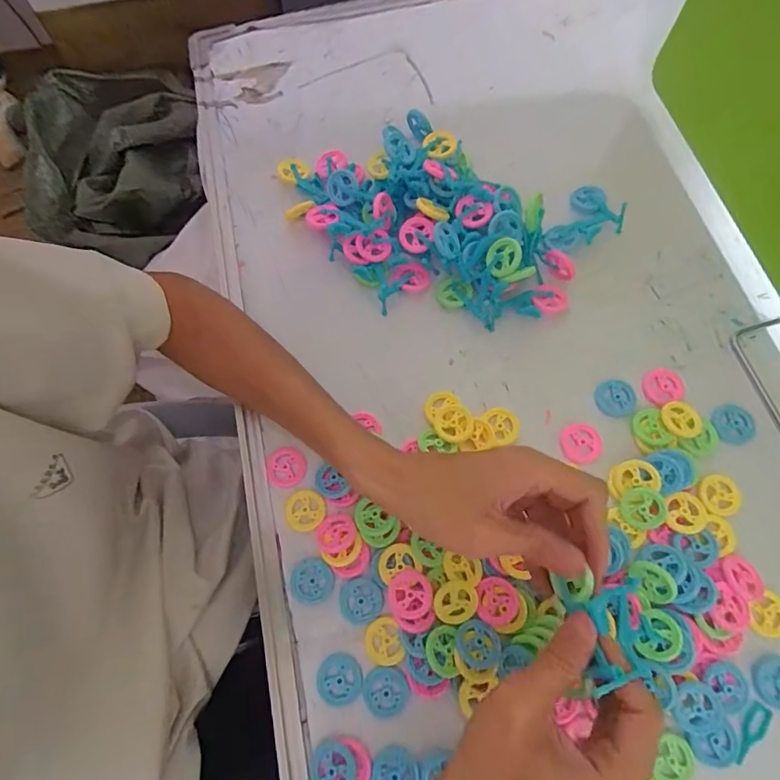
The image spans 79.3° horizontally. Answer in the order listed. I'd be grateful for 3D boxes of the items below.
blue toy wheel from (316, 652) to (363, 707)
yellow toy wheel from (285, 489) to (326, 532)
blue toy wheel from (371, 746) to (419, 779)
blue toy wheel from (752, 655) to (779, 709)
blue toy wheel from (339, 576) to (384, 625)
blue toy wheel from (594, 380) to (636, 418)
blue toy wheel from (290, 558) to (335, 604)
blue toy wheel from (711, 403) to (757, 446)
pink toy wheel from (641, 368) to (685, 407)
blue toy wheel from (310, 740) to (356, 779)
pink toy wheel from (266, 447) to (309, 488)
[{"bbox_3d":[-0.034,0.193,0.315,0.030,0.004,0.030,-1,71,2],"label":"blue toy wheel"},{"bbox_3d":[-0.063,0.089,0.349,0.029,0.004,0.028,-1,71,2],"label":"yellow toy wheel"},{"bbox_3d":[0.003,0.242,0.296,0.029,0.004,0.028,-1,71,2],"label":"blue toy wheel"},{"bbox_3d":[0.251,0.189,0.305,0.028,0.004,0.029,-13,64,13],"label":"blue toy wheel"},{"bbox_3d":[-0.020,0.146,0.327,0.030,0.004,0.029,-1,71,2],"label":"blue toy wheel"},{"bbox_3d":[0.176,0.007,0.367,0.027,0.006,0.029,-1,71,2],"label":"blue toy wheel"},{"bbox_3d":[-0.055,0.135,0.333,0.030,0.005,0.029,-1,71,2],"label":"blue toy wheel"},{"bbox_3d":[0.262,0.027,0.361,0.028,0.012,0.029,-1,71,2],"label":"blue toy wheel"},{"bbox_3d":[0.213,-0.003,0.367,0.034,0.004,0.028,-22,72,-5],"label":"pink toy wheel"},{"bbox_3d":[-0.036,0.239,0.297,0.028,0.005,0.029,-1,71,2],"label":"blue toy wheel"},{"bbox_3d":[-0.080,0.059,0.360,0.029,0.004,0.030,-1,71,2],"label":"pink toy wheel"}]

